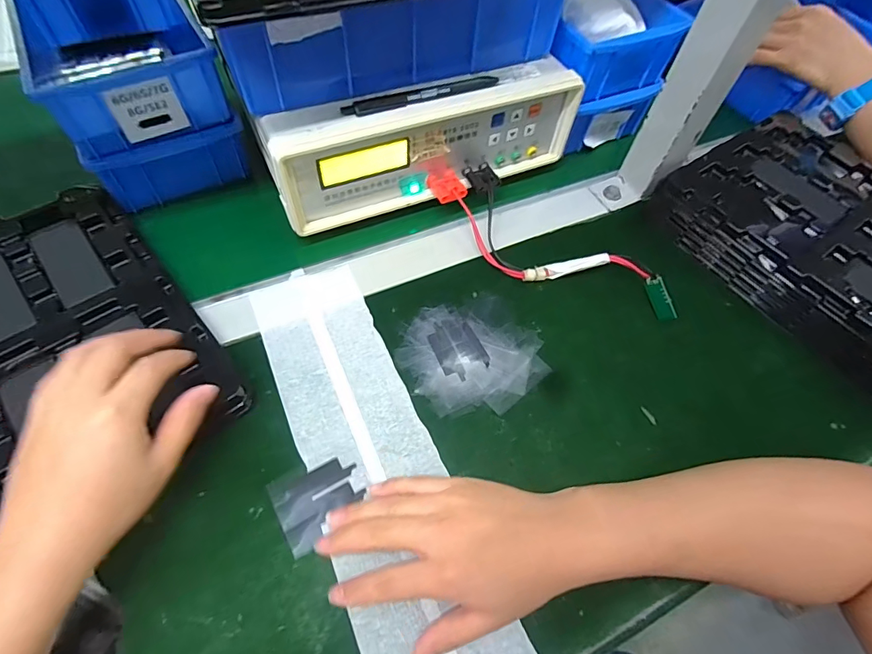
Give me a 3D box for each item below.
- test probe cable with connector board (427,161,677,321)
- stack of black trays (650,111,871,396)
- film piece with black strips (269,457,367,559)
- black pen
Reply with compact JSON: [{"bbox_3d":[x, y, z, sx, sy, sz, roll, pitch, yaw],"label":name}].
[{"bbox_3d":[0.099,-0.073,0.414,0.240,0.032,0.076,39,63,18],"label":"test probe cable with connector board"},{"bbox_3d":[0.376,-0.081,0.431,0.224,0.050,0.276,-30,66,-21],"label":"stack of black trays"},{"bbox_3d":[-0.078,0.116,0.306,0.056,0.004,0.050,-25,63,-18],"label":"film piece with black strips"},{"bbox_3d":[-0.010,-0.194,0.379,0.138,0.006,0.013,-20,62,-16],"label":"black pen"}]

